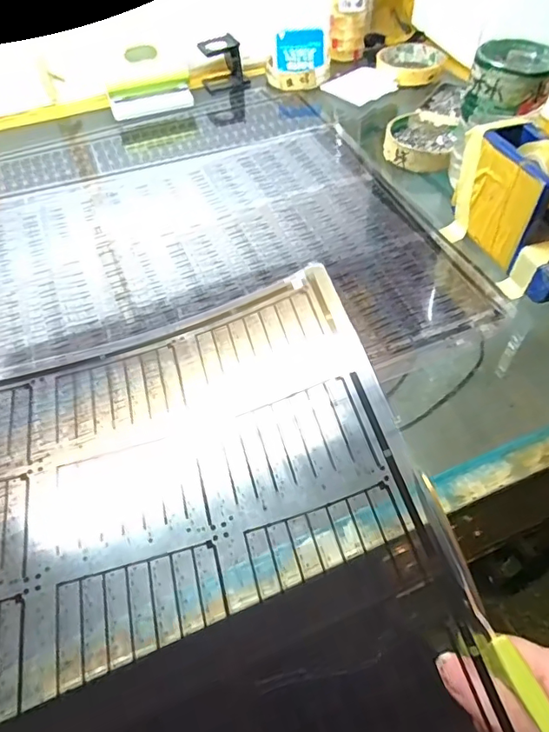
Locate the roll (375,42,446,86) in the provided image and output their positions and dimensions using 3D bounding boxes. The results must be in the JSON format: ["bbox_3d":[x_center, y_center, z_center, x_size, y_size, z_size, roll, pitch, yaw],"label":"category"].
[{"bbox_3d":[0.177,-0.389,0.635,0.089,0.015,0.094,-2,51,2],"label":"roll"}]

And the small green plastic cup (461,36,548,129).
[{"bbox_3d":[0.196,-0.237,0.412,0.062,0.044,0.074,17,54,17],"label":"small green plastic cup"}]

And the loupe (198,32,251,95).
[{"bbox_3d":[-0.065,-0.389,0.630,0.055,0.049,0.045,-25,54,-16],"label":"loupe"}]

